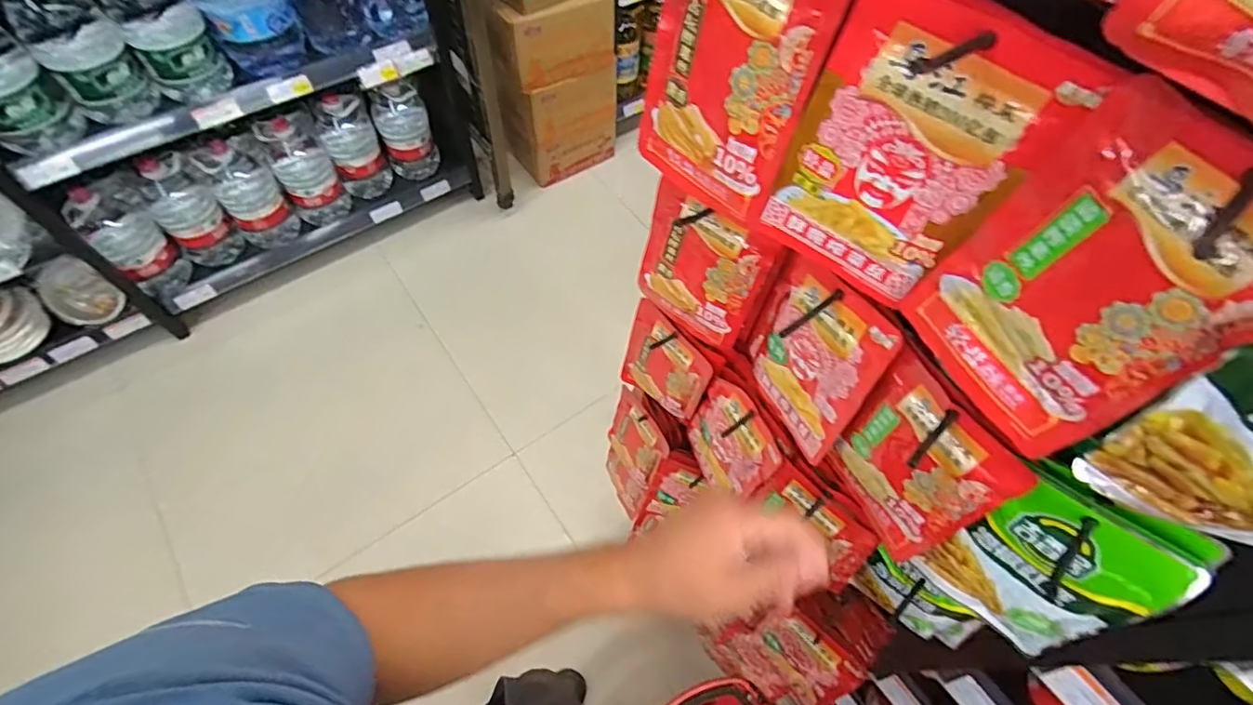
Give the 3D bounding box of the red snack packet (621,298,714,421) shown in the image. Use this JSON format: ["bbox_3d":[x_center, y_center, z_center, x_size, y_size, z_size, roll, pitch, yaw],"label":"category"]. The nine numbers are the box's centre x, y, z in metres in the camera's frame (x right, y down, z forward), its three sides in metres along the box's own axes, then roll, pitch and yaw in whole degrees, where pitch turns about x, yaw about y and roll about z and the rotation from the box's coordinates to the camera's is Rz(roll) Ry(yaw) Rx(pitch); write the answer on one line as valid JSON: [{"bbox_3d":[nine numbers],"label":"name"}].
[{"bbox_3d":[0.043,0.018,0.634,0.026,0.138,0.108,-38,69,-23],"label":"red snack packet"}]

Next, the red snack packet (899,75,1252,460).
[{"bbox_3d":[0.213,-0.030,0.260,0.027,0.173,0.111,-21,63,-15],"label":"red snack packet"}]

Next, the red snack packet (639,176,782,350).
[{"bbox_3d":[0.063,-0.072,0.489,0.110,0.154,0.026,34,63,16],"label":"red snack packet"}]

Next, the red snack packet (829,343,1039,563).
[{"bbox_3d":[0.206,0.082,0.410,0.018,0.163,0.110,-22,63,-16],"label":"red snack packet"}]

